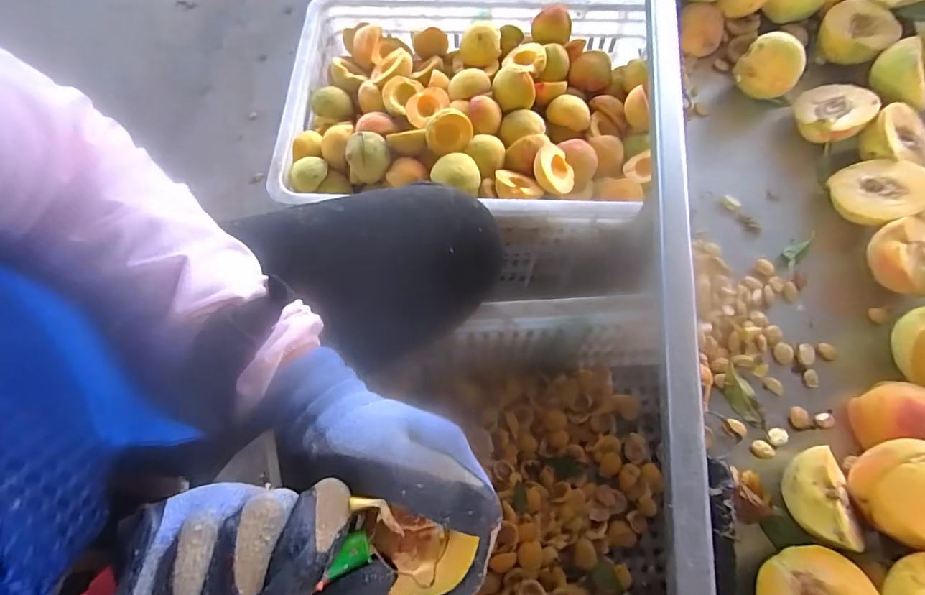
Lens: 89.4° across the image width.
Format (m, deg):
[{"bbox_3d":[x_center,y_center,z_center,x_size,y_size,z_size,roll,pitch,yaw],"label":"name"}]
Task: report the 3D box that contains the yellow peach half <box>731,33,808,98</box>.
[{"bbox_3d":[0.277,-0.207,0.420,0.050,0.050,0.030,34,73,12],"label":"yellow peach half"}]

